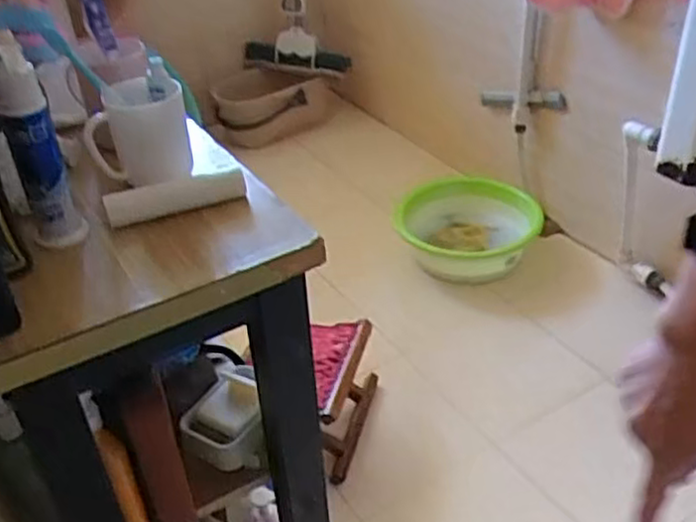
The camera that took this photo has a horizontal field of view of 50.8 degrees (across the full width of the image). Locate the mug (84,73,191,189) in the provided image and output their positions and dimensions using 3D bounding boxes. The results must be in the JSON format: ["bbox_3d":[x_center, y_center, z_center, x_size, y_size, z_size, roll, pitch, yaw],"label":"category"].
[{"bbox_3d":[-0.206,-0.126,0.725,0.093,0.084,0.072,-15,37,-13],"label":"mug"}]

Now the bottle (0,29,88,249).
[{"bbox_3d":[-0.270,-0.097,0.631,0.044,0.171,0.049,-22,39,-23],"label":"bottle"}]

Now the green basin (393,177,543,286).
[{"bbox_3d":[0.272,-0.064,1.720,0.290,0.145,0.314,-3,36,2],"label":"green basin"}]

